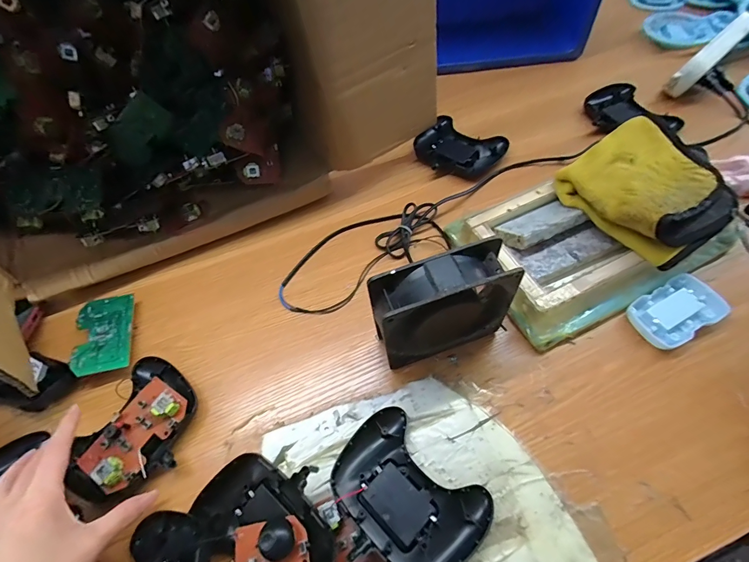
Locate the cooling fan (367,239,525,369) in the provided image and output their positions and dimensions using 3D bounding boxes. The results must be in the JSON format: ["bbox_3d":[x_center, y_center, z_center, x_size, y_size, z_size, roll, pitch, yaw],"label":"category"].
[{"bbox_3d":[0.061,0.028,0.342,0.125,0.121,0.043,-18,57,-7],"label":"cooling fan"}]

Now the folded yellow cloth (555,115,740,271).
[{"bbox_3d":[0.301,-0.104,0.402,0.154,0.045,0.146,-30,61,-13],"label":"folded yellow cloth"}]

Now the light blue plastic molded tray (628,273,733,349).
[{"bbox_3d":[0.305,0.031,0.381,0.089,0.021,0.054,-25,60,-11],"label":"light blue plastic molded tray"}]

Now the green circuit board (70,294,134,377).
[{"bbox_3d":[-0.292,0.056,0.407,0.053,0.004,0.090,-10,56,-17],"label":"green circuit board"}]

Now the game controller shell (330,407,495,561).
[{"bbox_3d":[0.026,0.173,0.308,0.121,0.021,0.085,39,69,24],"label":"game controller shell"}]

